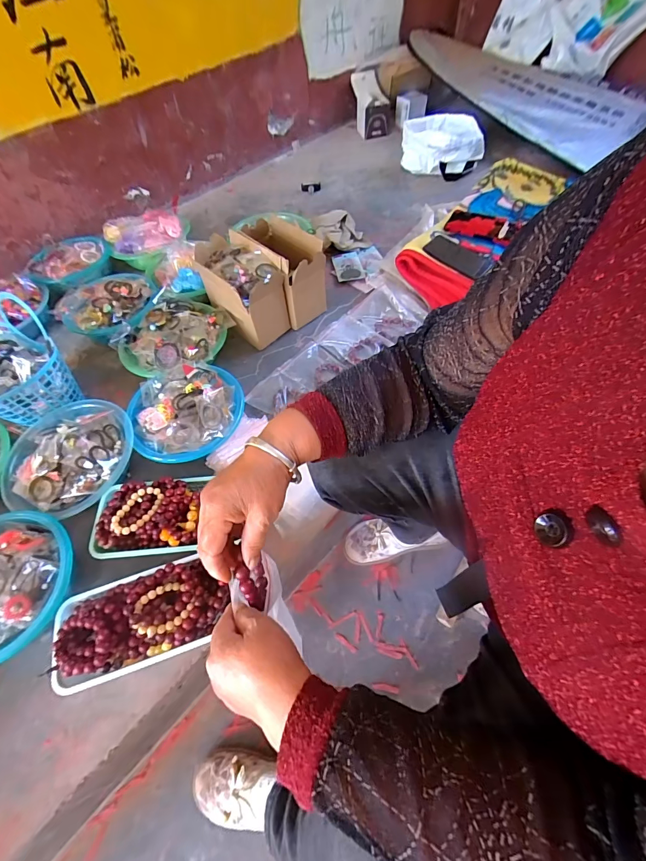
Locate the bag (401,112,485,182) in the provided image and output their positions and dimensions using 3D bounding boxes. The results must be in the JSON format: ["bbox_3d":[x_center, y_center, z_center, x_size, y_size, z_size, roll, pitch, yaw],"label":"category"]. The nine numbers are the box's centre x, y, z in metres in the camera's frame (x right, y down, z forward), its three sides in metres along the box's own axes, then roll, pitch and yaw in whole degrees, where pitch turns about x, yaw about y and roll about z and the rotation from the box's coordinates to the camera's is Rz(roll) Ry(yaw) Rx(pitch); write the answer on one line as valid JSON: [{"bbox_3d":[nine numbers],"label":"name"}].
[{"bbox_3d":[0.411,-0.984,1.281,0.259,0.144,0.197,3,57,5],"label":"bag"}]

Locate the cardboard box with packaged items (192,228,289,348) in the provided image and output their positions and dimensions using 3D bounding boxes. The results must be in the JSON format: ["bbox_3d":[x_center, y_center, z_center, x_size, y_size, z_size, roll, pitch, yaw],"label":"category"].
[{"bbox_3d":[-0.191,-0.333,0.870,0.127,0.166,0.219,-38,62,-20],"label":"cardboard box with packaged items"}]

